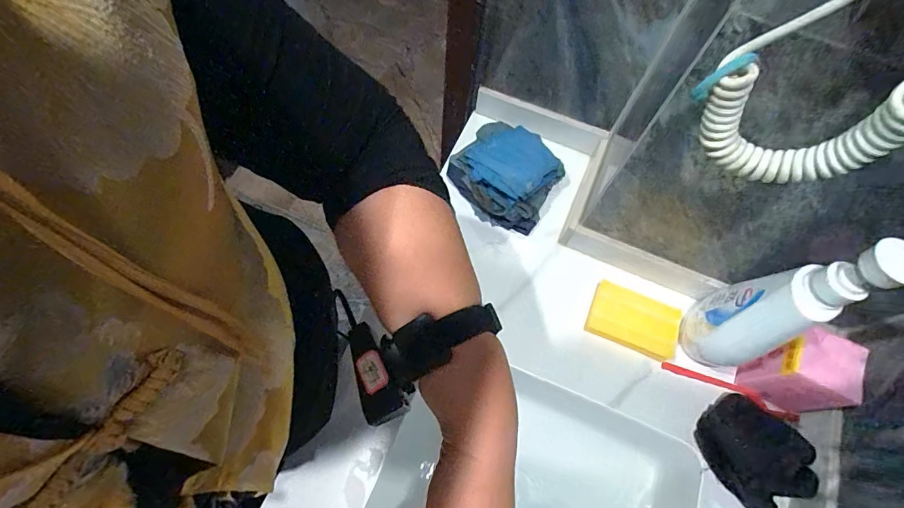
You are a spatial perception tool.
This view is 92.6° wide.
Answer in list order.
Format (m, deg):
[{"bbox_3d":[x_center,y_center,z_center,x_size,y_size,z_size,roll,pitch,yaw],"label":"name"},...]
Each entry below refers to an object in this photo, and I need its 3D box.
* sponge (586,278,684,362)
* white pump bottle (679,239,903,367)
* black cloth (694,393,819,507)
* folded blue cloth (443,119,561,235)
[{"bbox_3d":[0.230,0.086,0.555,0.109,0.032,0.068,22,67,7],"label":"sponge"},{"bbox_3d":[0.328,0.058,0.443,0.065,0.248,0.078,-24,70,-12],"label":"white pump bottle"},{"bbox_3d":[0.343,0.226,0.495,0.098,0.018,0.113,-41,55,-3],"label":"black cloth"},{"bbox_3d":[0.077,-0.115,0.600,0.142,0.069,0.126,39,70,13],"label":"folded blue cloth"}]

